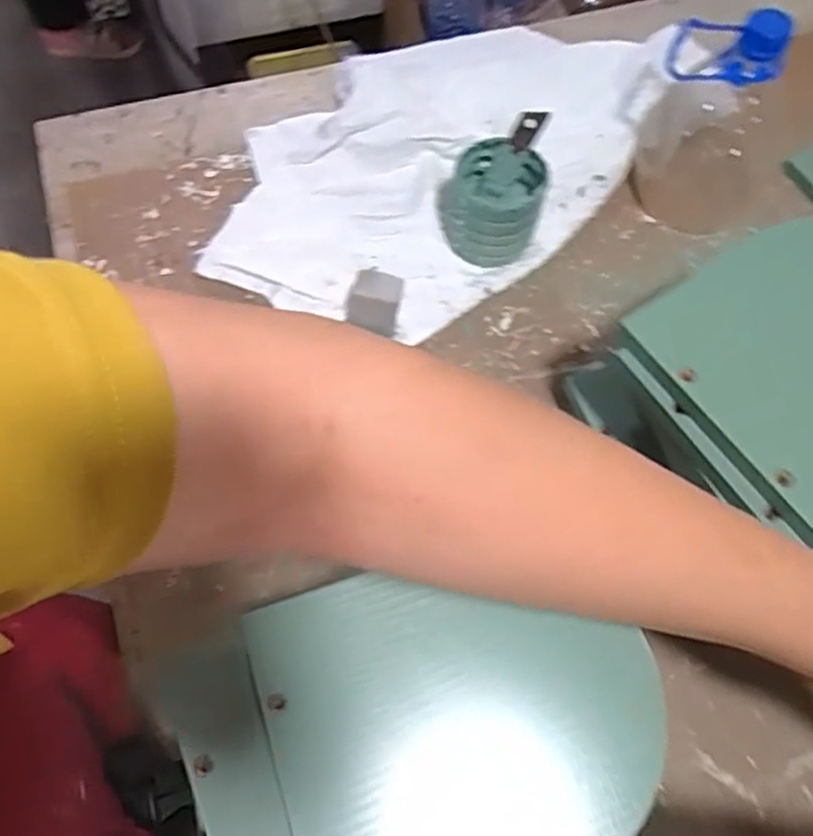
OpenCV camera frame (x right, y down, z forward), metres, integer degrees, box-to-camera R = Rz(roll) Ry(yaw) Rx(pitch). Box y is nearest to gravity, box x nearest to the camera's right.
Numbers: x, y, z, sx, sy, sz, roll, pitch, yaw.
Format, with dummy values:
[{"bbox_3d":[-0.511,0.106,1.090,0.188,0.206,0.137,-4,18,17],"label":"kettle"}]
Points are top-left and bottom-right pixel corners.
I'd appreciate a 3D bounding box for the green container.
[{"bbox_3d":[0.060,-0.153,0.478,0.070,0.066,0.058,9,65,1],"label":"green container"}]

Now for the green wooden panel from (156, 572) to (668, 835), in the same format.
[{"bbox_3d":[0.006,0.138,0.296,0.197,0.025,0.148,-23,69,-13],"label":"green wooden panel"}]

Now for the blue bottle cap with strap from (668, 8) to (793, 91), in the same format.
[{"bbox_3d":[0.208,-0.248,0.434,0.069,0.042,0.054,7,66,1],"label":"blue bottle cap with strap"}]

